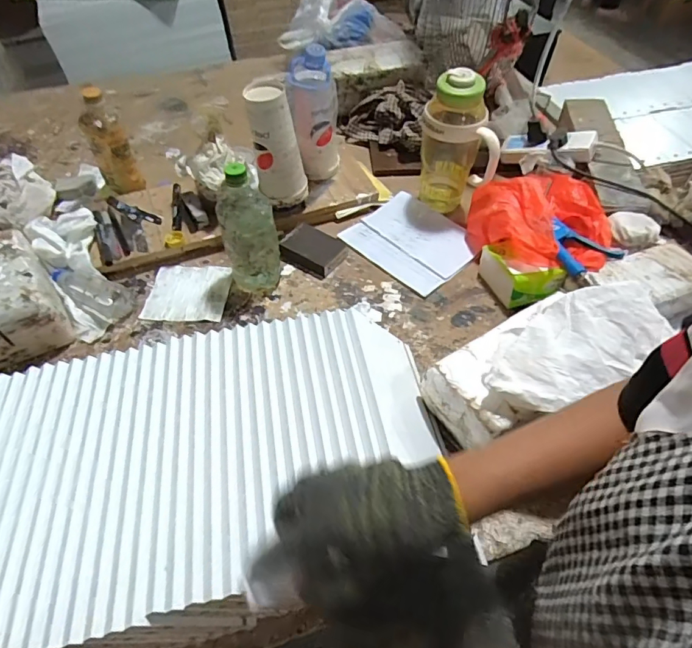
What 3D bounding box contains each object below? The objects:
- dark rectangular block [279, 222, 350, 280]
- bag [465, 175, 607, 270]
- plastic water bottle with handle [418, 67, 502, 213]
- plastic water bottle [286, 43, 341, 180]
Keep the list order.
[{"bbox_3d":[-0.054,-0.130,0.802,0.099,0.024,0.082,27,58,18],"label":"dark rectangular block"},{"bbox_3d":[0.317,-0.160,0.780,0.203,0.091,0.225,-10,55,-8],"label":"bag"},{"bbox_3d":[0.191,-0.308,0.808,0.126,0.218,0.111,5,54,3],"label":"plastic water bottle with handle"},{"bbox_3d":[-0.053,-0.362,0.827,0.080,0.210,0.075,-3,54,-3],"label":"plastic water bottle"}]

